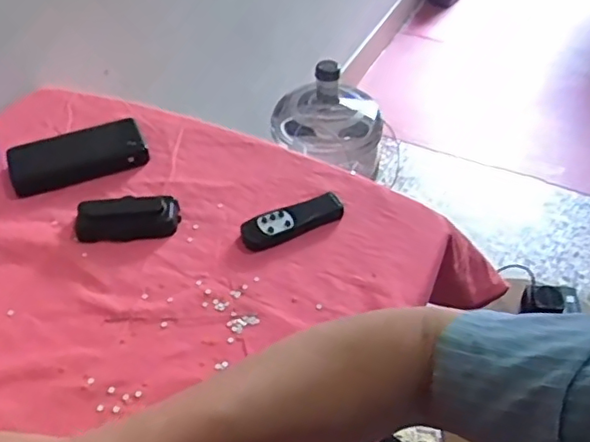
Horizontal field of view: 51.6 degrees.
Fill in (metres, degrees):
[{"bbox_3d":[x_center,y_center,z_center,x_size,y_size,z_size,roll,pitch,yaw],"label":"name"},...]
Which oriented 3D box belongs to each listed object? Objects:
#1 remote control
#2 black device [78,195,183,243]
[{"bbox_3d":[-0.001,-0.001,0.656,0.116,0.016,0.037,-20,48,-18],"label":"remote control"},{"bbox_3d":[-0.180,-0.004,0.657,0.106,0.019,0.048,-3,45,-2],"label":"black device"}]

